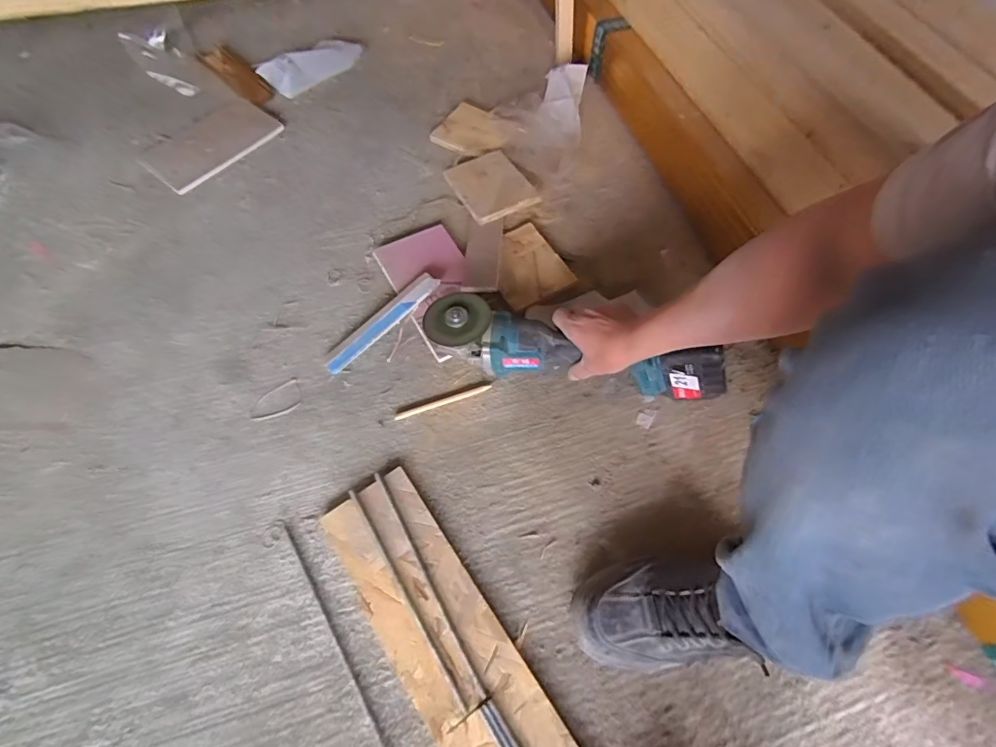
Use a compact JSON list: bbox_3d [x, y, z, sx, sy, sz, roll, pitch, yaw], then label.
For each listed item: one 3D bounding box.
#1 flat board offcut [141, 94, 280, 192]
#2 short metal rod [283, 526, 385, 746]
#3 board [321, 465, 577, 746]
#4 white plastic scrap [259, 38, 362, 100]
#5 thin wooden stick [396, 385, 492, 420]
[{"bbox_3d":[-0.511,-0.414,0.860,0.138,0.007,0.218,35,68,16],"label":"flat board offcut"},{"bbox_3d":[-0.174,0.277,0.511,0.007,0.004,0.260,-30,66,-14],"label":"short metal rod"},{"bbox_3d":[0.016,0.365,0.460,0.108,0.017,0.613,-33,67,-16],"label":"board"},{"bbox_3d":[-0.359,-0.615,0.951,0.206,0.044,0.073,-35,68,-17],"label":"white plastic scrap"},{"bbox_3d":[-0.070,0.037,0.632,0.129,0.004,0.009,-18,64,-9],"label":"thin wooden stick"}]

